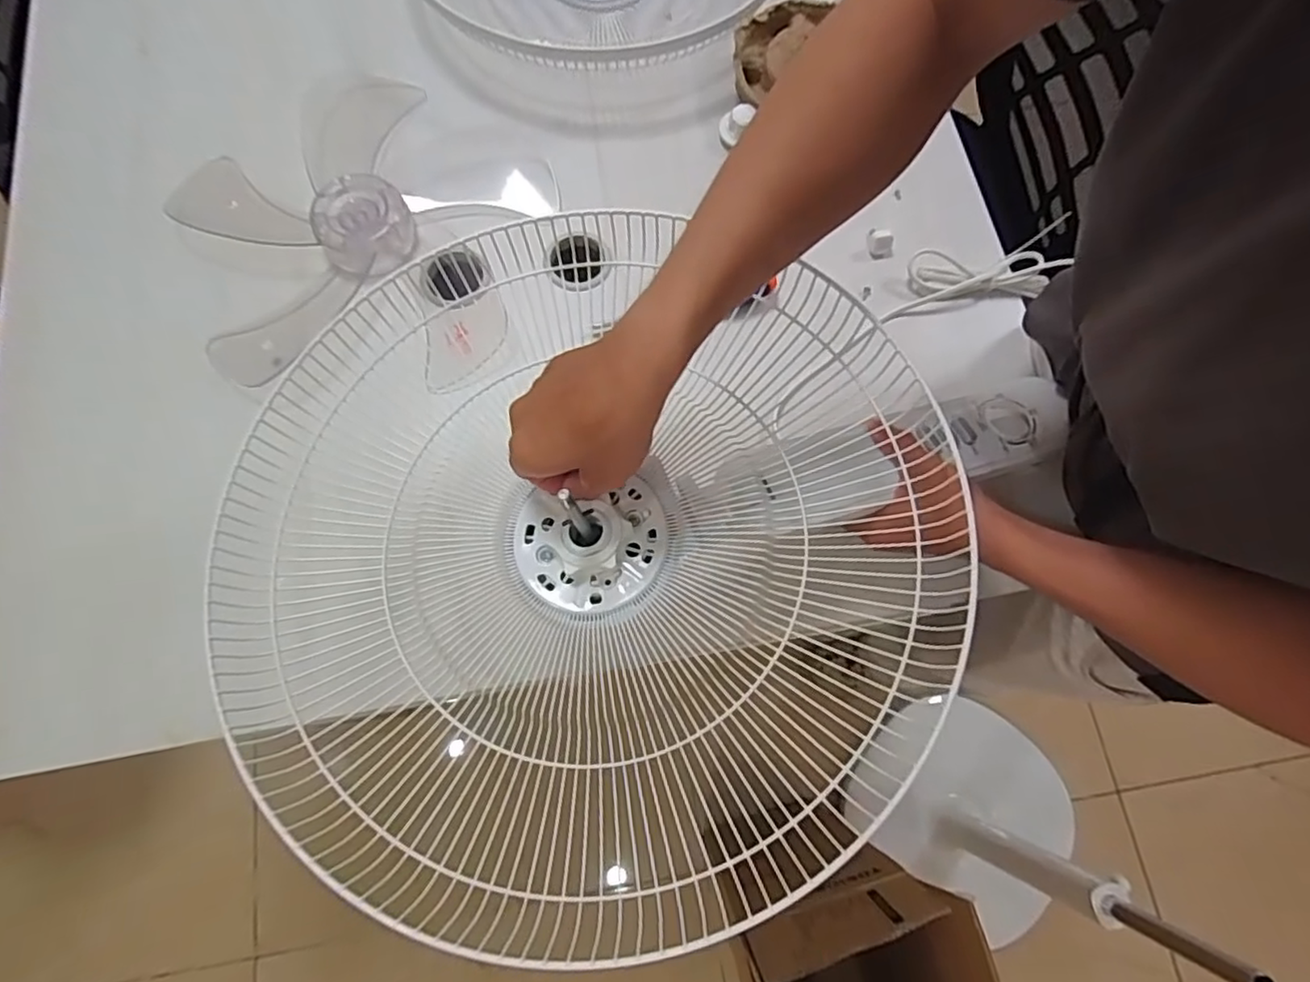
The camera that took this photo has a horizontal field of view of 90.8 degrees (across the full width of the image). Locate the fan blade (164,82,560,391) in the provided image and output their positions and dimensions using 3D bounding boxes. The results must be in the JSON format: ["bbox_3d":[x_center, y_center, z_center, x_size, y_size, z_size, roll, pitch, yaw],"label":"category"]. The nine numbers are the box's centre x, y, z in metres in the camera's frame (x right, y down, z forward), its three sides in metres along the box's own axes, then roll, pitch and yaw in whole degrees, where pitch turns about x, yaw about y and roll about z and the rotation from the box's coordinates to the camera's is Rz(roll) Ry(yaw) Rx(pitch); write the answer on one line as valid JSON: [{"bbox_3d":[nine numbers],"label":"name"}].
[{"bbox_3d":[-0.293,-0.247,0.659,0.348,0.072,0.346,0,76,-2],"label":"fan blade"}]

